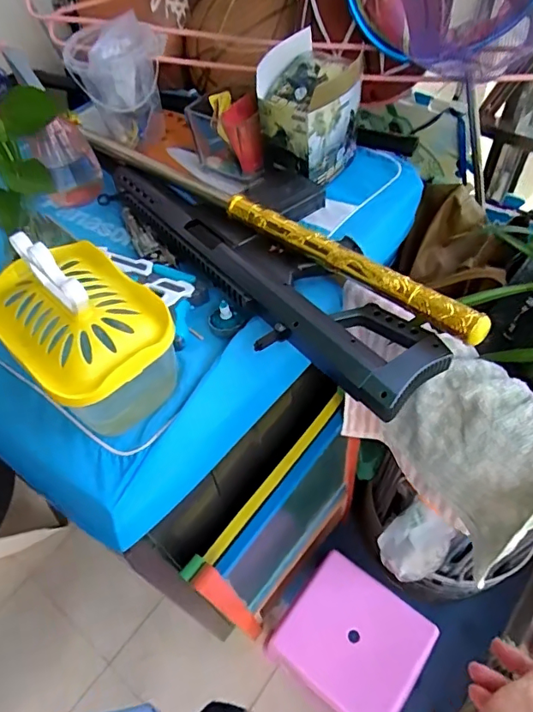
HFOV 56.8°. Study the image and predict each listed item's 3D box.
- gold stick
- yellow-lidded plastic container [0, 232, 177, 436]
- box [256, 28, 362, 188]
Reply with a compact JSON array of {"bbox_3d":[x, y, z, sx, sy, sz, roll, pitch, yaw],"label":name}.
[{"bbox_3d":[0.075,-0.096,0.494,0.307,0.028,0.024,36,65,26],"label":"gold stick"},{"bbox_3d":[-0.167,-0.023,0.452,0.121,0.152,0.201,-40,61,-22],"label":"yellow-lidded plastic container"},{"bbox_3d":[0.058,-0.308,0.650,0.108,0.152,0.128,31,62,24],"label":"box"}]

